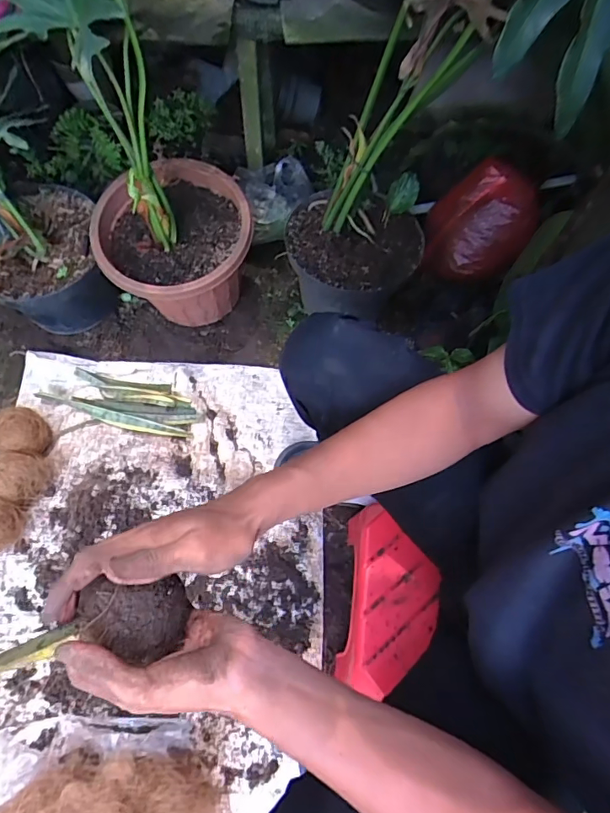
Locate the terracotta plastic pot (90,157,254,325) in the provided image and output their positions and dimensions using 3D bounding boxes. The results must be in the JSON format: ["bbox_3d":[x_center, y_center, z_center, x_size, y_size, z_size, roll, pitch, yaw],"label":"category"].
[{"bbox_3d":[-0.249,-0.297,0.950,0.280,0.244,0.265,-1,64,1],"label":"terracotta plastic pot"}]

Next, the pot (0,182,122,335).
[{"bbox_3d":[-0.533,-0.277,0.973,0.250,0.231,0.254,-1,64,1],"label":"pot"}]

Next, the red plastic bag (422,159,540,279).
[{"bbox_3d":[0.379,-0.396,1.018,0.203,0.169,0.182,9,65,6],"label":"red plastic bag"}]

